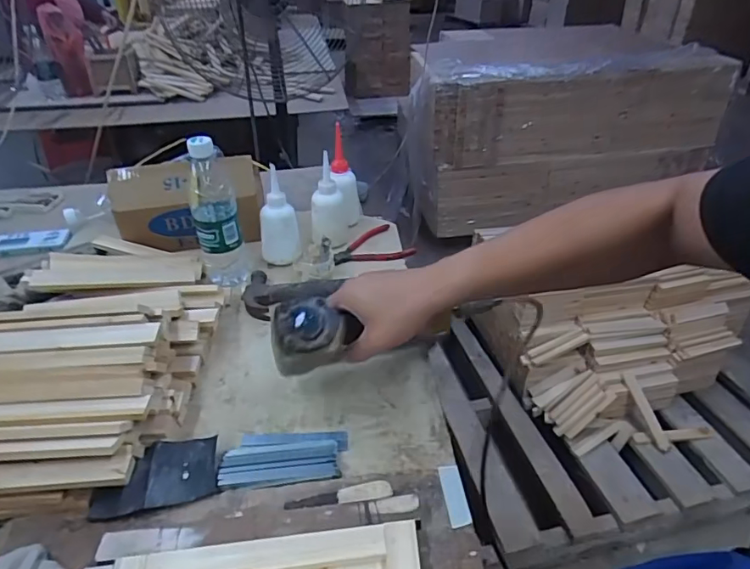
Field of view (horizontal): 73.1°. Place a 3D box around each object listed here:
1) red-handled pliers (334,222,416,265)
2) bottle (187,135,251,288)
[{"bbox_3d":[-0.005,-0.072,0.885,0.133,0.020,0.105,-2,33,-6],"label":"red-handled pliers"},{"bbox_3d":[-0.237,-0.109,0.753,0.069,0.217,0.072,-13,36,-15],"label":"bottle"}]

